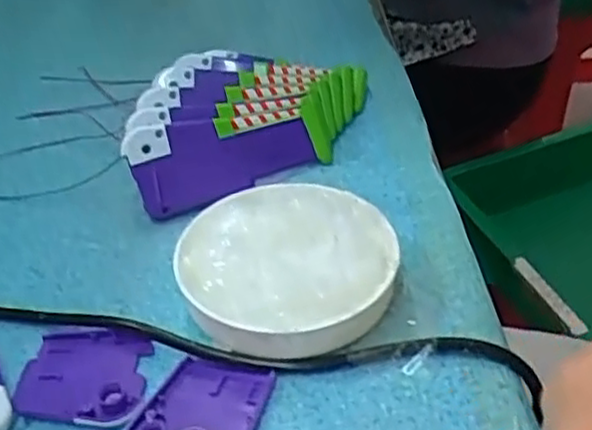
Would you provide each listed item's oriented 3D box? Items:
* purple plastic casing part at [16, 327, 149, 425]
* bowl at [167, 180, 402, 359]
[{"bbox_3d":[-0.098,0.073,0.342,0.058,0.006,0.052,-1,39,2],"label":"purple plastic casing part"},{"bbox_3d":[-0.004,0.026,0.367,0.103,0.034,0.100,-2,39,2],"label":"bowl"}]

